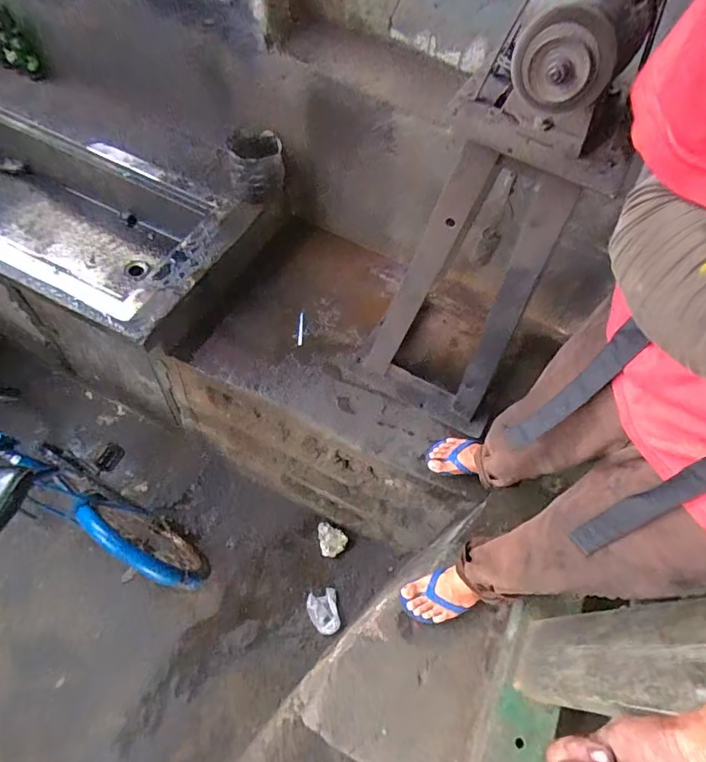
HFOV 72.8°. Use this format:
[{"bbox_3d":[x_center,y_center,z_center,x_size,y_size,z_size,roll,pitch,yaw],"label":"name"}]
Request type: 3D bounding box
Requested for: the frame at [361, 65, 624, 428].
[{"bbox_3d":[0.233,-0.206,1.089,0.380,0.784,0.161,28,61,9],"label":"frame"}]

